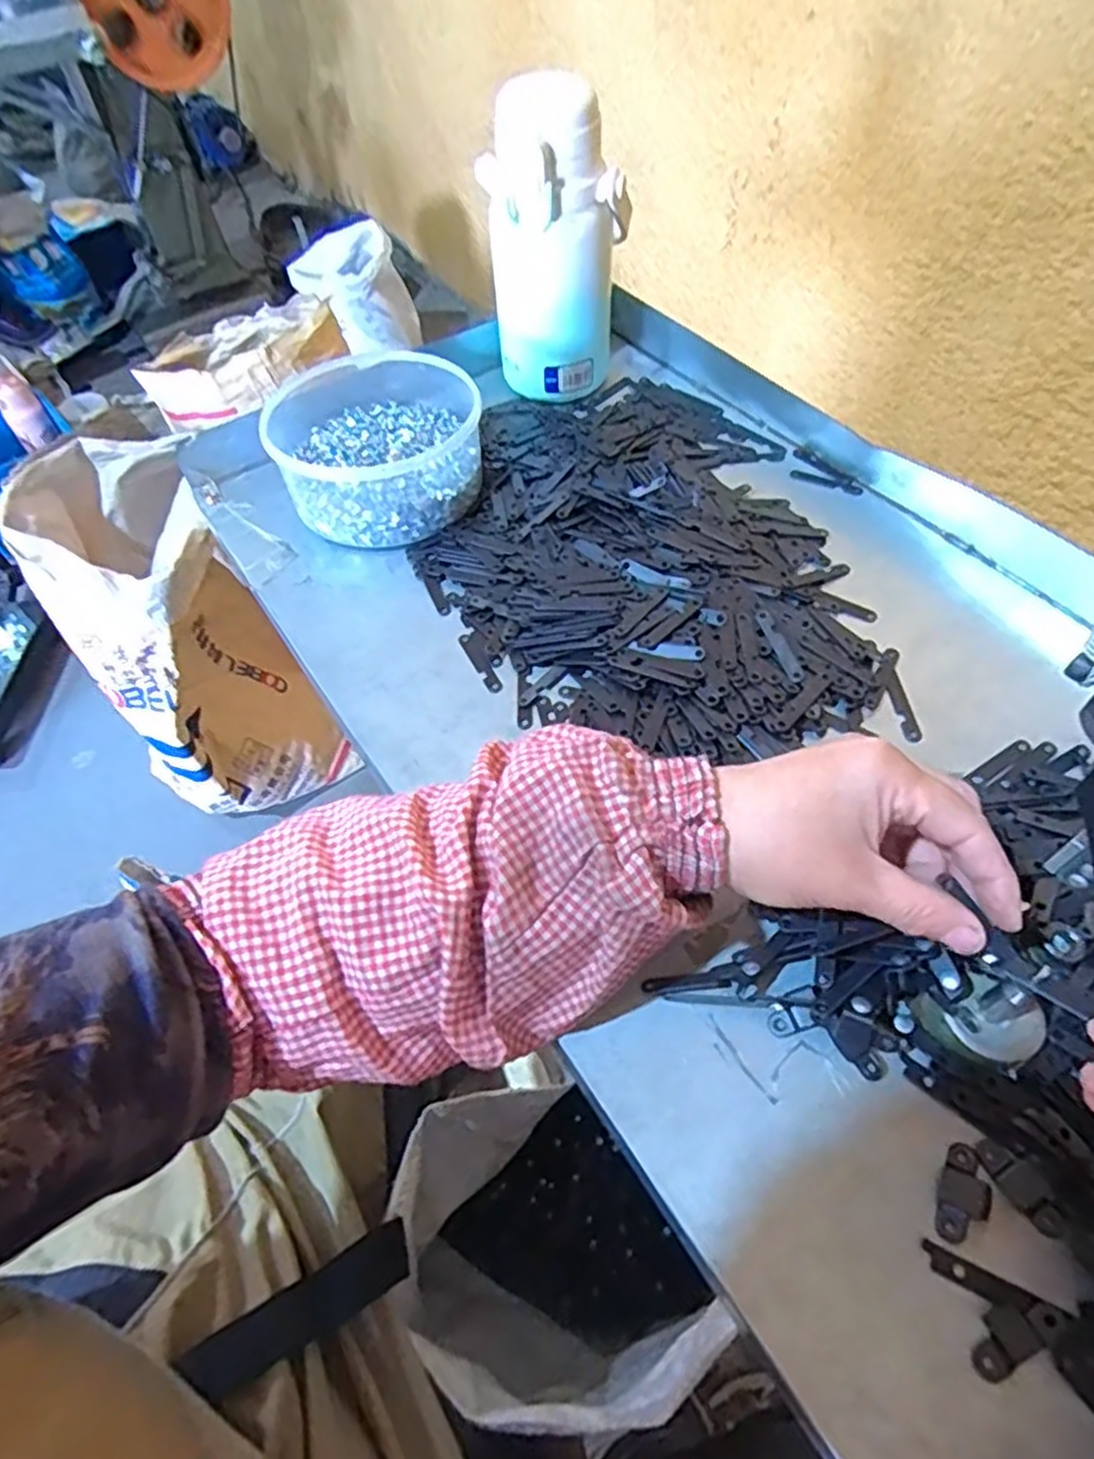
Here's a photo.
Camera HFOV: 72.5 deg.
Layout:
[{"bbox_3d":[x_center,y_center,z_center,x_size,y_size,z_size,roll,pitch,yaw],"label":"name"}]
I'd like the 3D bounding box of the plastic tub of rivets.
[{"bbox_3d":[-0.124,-0.216,0.555,0.144,0.062,0.172,-12,54,-3],"label":"plastic tub of rivets"}]

